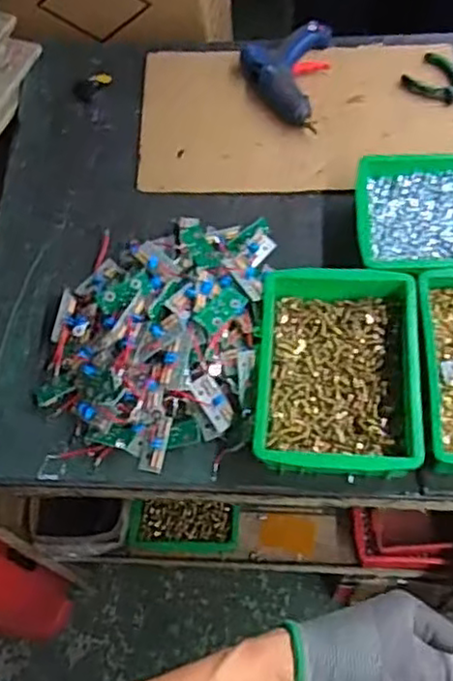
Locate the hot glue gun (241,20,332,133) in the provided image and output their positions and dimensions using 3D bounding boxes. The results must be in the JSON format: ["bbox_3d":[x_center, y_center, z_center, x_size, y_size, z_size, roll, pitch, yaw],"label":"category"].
[{"bbox_3d":[0.089,-0.417,1.038,0.130,0.050,0.197,5,63,7],"label":"hot glue gun"}]

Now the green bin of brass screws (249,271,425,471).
[{"bbox_3d":[0.129,0.030,0.783,0.177,0.054,0.238,3,62,6],"label":"green bin of brass screws"}]

